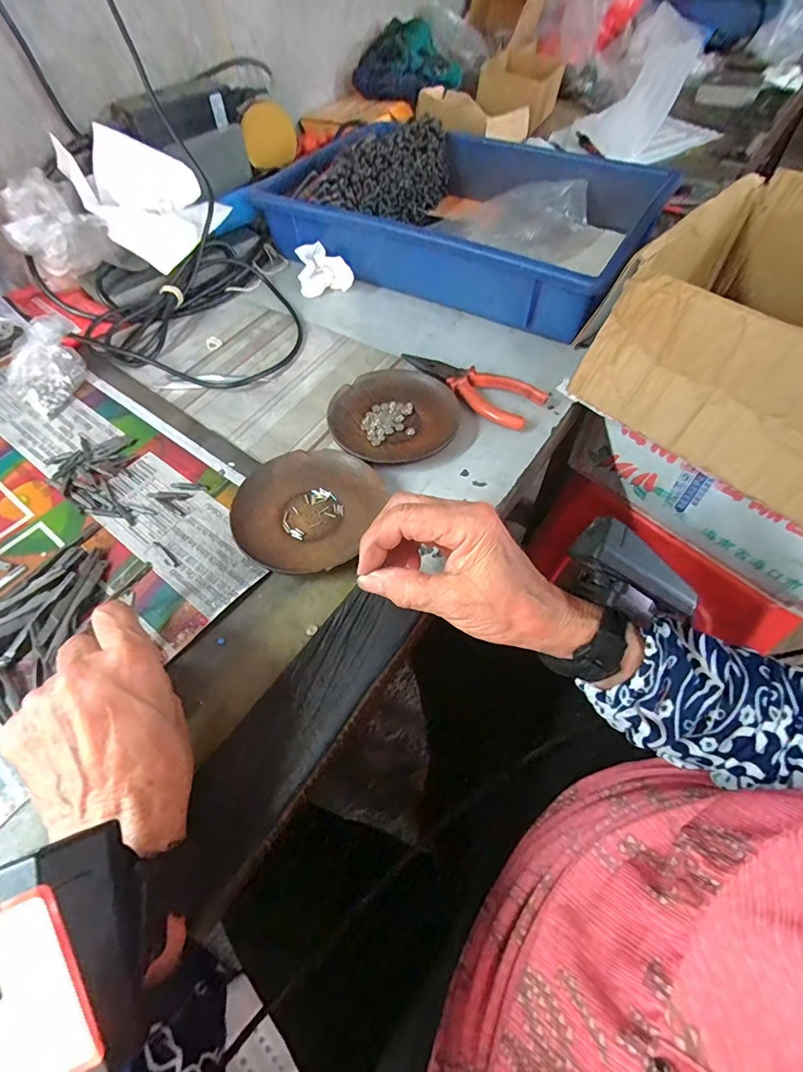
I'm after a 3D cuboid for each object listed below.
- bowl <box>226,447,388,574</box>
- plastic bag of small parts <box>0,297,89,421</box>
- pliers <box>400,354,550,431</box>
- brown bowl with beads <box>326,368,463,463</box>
[{"bbox_3d":[-0.073,-0.019,0.354,0.102,0.018,0.110,-1,56,1],"label":"bowl"},{"bbox_3d":[-0.336,-0.168,0.424,0.060,0.080,0.074,34,64,22],"label":"plastic bag of small parts"},{"bbox_3d":[0.062,-0.146,0.440,0.145,0.018,0.049,33,63,21],"label":"pliers"},{"bbox_3d":[-0.007,-0.106,0.414,0.112,0.018,0.113,-1,56,1],"label":"brown bowl with beads"}]

